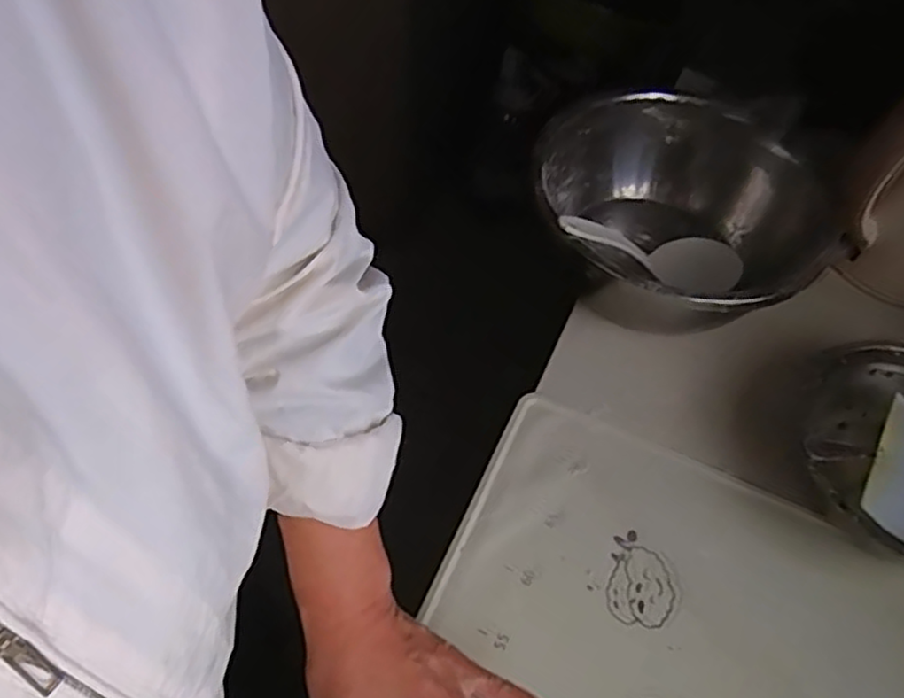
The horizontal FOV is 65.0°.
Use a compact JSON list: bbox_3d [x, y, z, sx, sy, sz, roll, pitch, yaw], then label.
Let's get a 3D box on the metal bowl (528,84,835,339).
[{"bbox_3d":[0.187,-0.109,0.617,0.237,0.107,0.233,1,56,-1],"label":"metal bowl"}]

